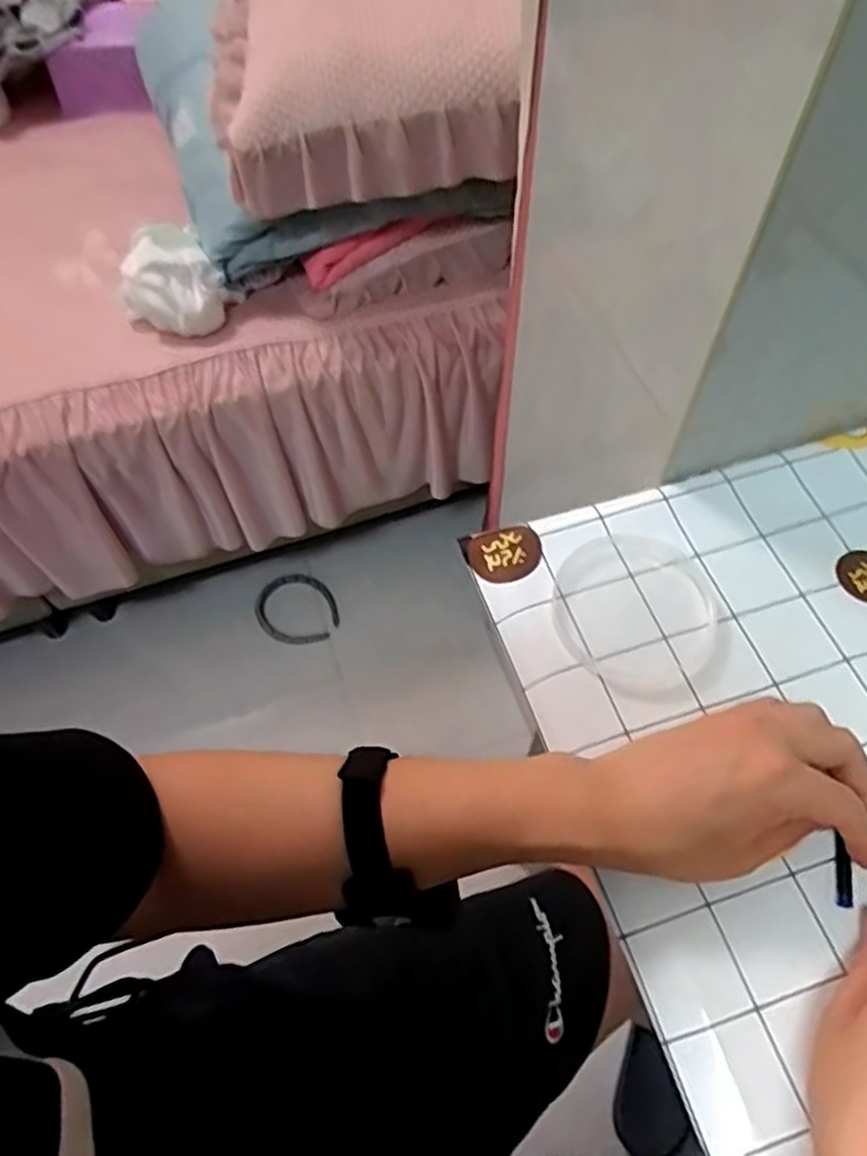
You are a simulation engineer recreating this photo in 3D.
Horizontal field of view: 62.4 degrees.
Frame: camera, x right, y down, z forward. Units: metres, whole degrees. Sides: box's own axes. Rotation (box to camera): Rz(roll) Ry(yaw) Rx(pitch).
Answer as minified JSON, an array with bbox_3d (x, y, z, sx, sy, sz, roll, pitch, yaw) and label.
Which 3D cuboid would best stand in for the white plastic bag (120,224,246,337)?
[{"bbox_3d":[-0.339,-0.391,0.931,0.137,0.077,0.148,-26,59,-16],"label":"white plastic bag"}]

